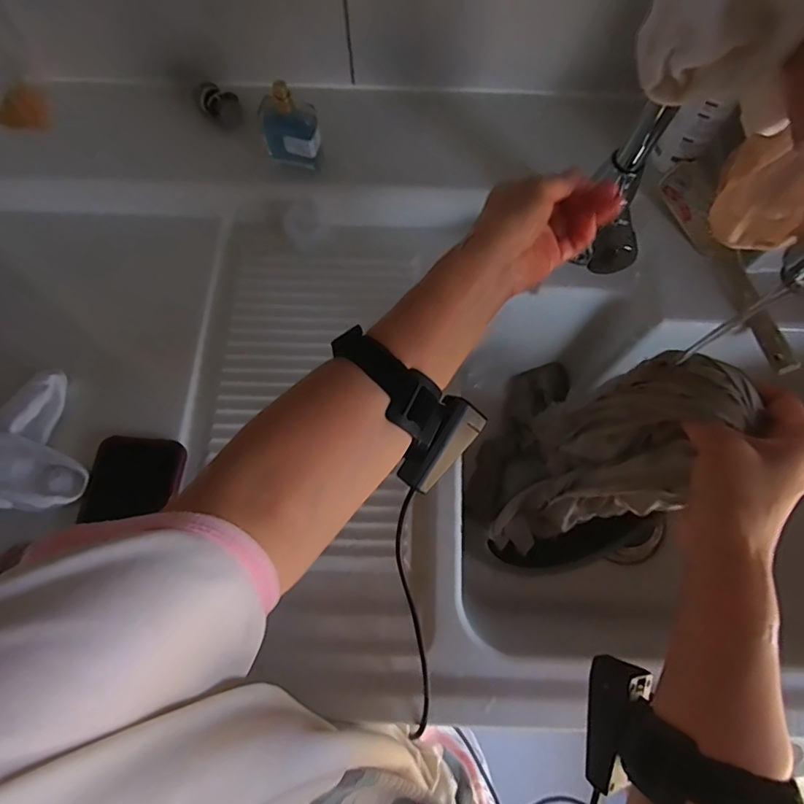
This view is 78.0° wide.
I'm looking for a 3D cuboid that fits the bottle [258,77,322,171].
[{"bbox_3d":[-0.114,-0.268,0.501,0.058,0.096,0.026,10,73,3],"label":"bottle"}]

